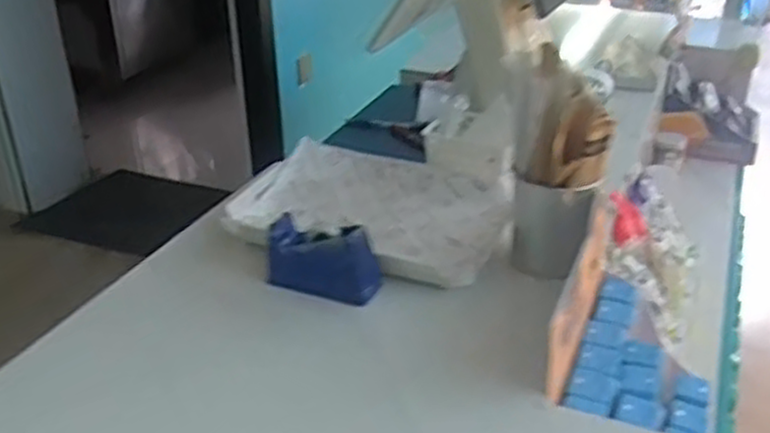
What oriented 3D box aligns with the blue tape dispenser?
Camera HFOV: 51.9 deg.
[{"bbox_3d":[-0.077,0.050,0.993,0.144,0.077,0.046,14,32,25],"label":"blue tape dispenser"}]

